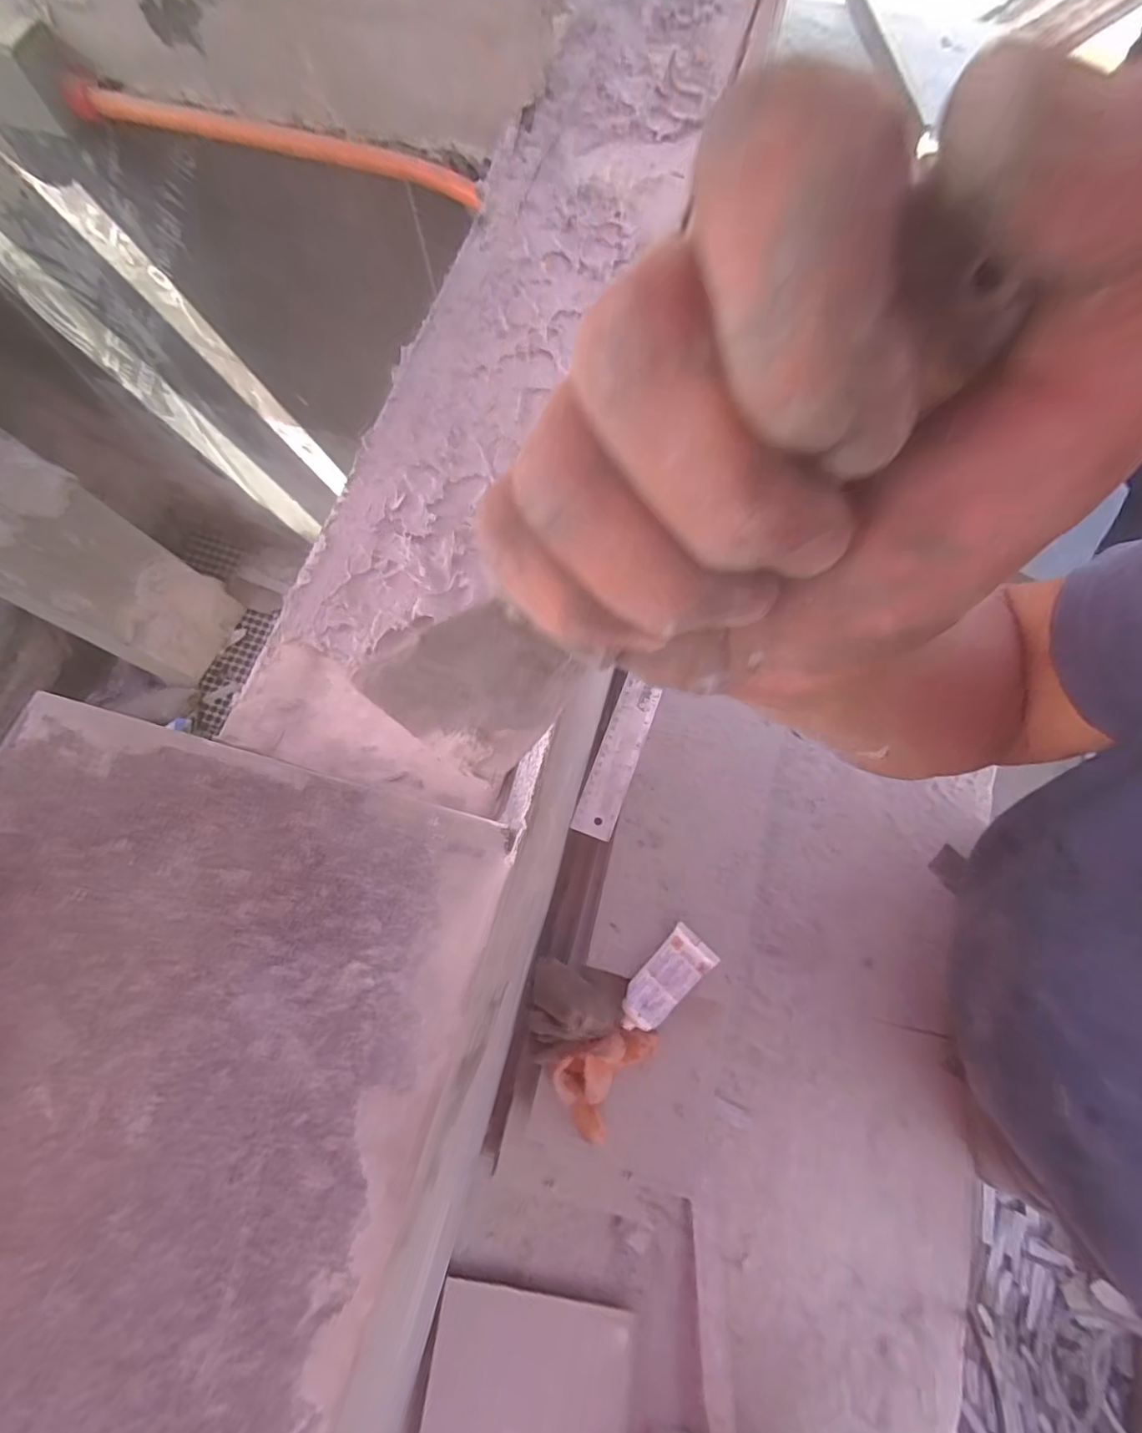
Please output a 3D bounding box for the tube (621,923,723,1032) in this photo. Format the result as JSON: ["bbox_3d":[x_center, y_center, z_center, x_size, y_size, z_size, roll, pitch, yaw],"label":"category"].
[{"bbox_3d":[0.081,0.230,0.495,0.095,0.013,0.042,-43,76,-13],"label":"tube"}]

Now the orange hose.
[{"bbox_3d":[-0.311,-0.599,0.592,0.466,0.029,0.026,18,72,6],"label":"orange hose"}]

